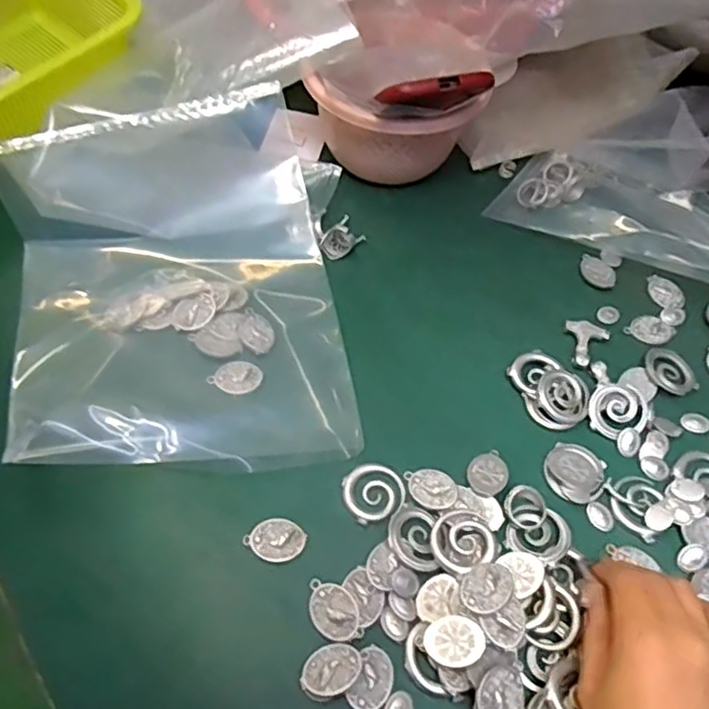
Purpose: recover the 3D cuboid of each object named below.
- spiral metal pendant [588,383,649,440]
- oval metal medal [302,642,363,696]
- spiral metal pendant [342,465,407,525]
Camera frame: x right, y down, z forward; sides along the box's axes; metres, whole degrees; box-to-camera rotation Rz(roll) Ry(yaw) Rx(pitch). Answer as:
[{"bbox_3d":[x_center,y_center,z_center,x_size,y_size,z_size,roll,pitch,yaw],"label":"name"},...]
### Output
[{"bbox_3d":[0.181,0.039,0.436,0.039,0.004,0.037,0,78,-1],"label":"spiral metal pendant"},{"bbox_3d":[-0.012,0.167,0.339,0.032,0.004,0.023,-15,52,-10],"label":"oval metal medal"},{"bbox_3d":[0.012,0.087,0.399,0.037,0.005,0.036,2,58,-3],"label":"spiral metal pendant"}]

